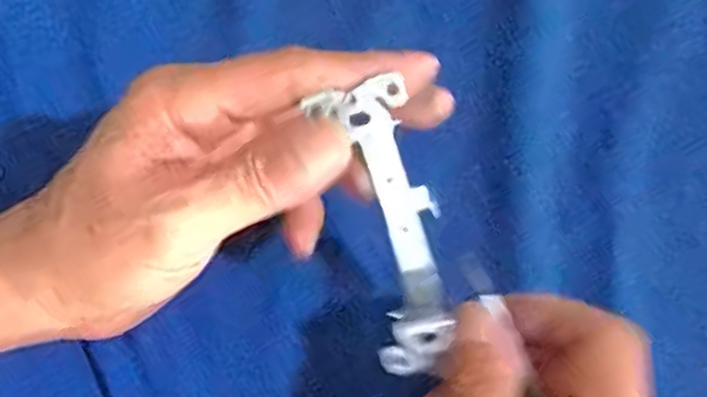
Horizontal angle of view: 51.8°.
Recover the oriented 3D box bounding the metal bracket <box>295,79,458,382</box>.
[{"bbox_3d":[0.014,0.007,0.255,0.034,0.035,0.102,-18,114,-5],"label":"metal bracket"}]

